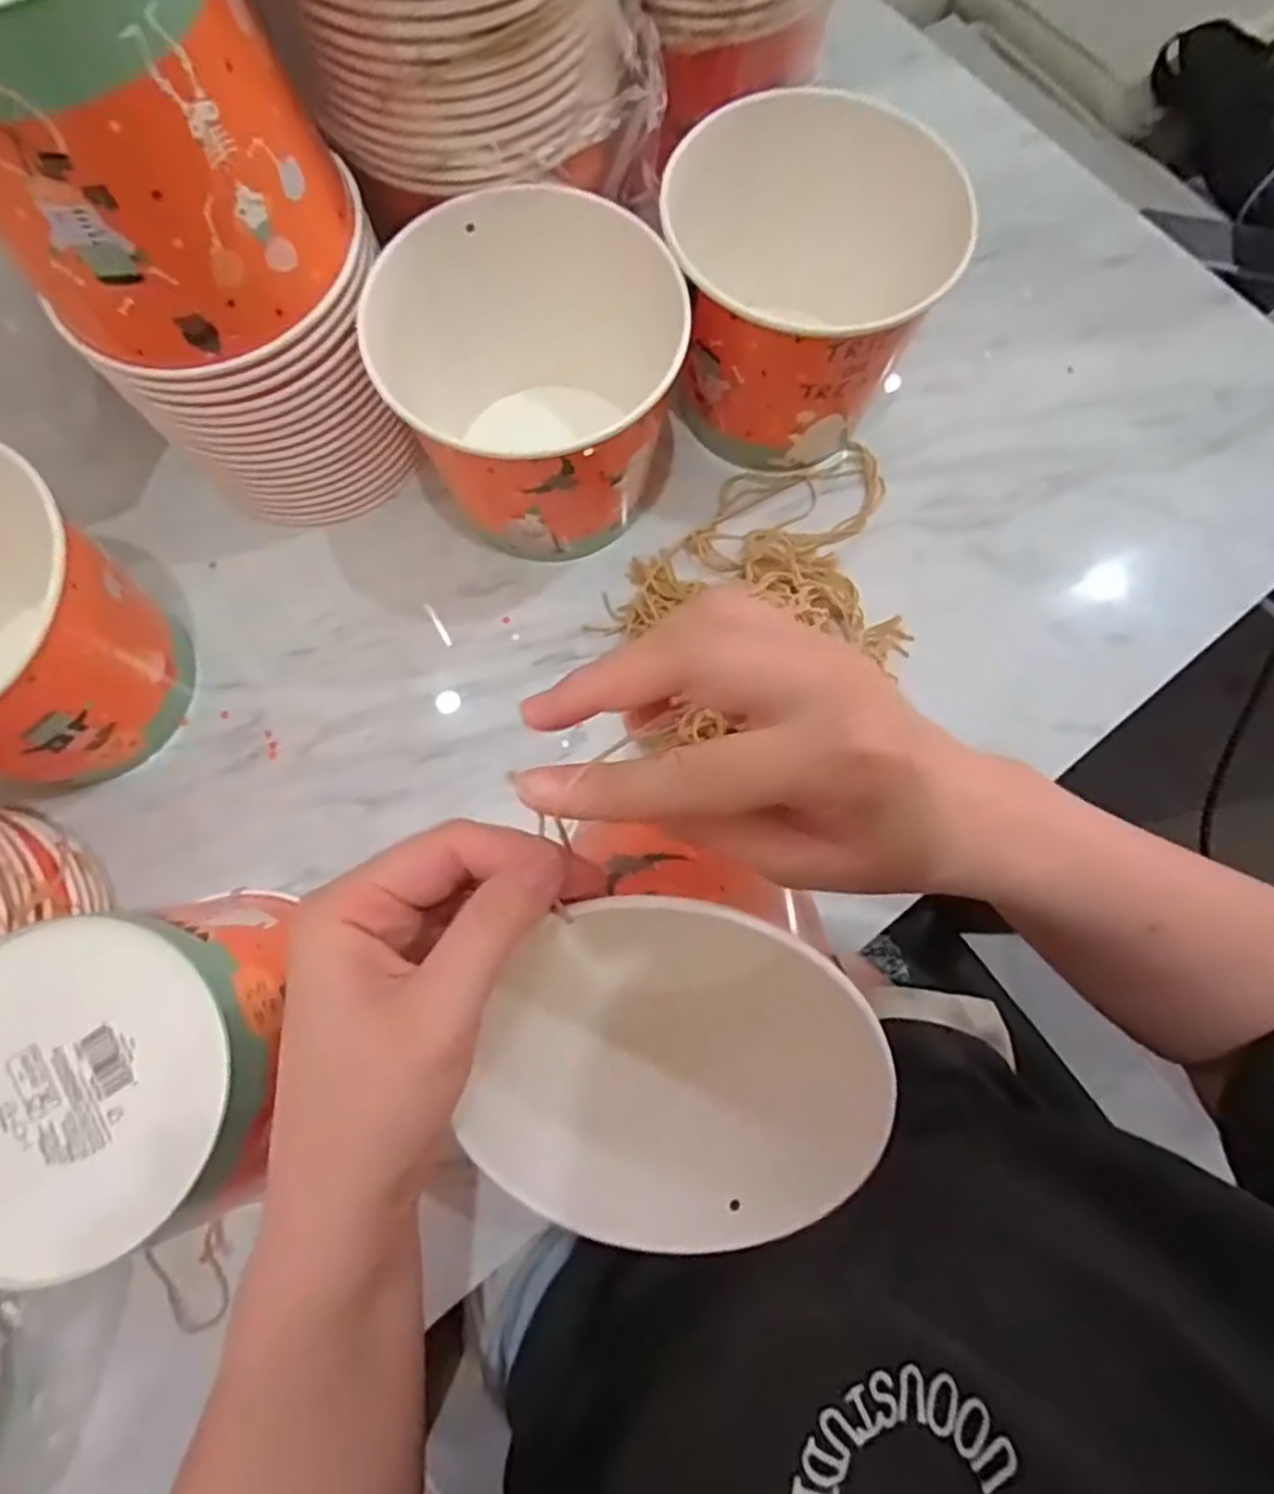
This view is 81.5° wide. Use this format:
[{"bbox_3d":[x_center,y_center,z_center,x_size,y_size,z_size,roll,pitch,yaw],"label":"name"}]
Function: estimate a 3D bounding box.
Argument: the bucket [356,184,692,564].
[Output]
[{"bbox_3d":[-0.061,-0.198,0.434,0.143,0.133,0.133,0,77,-1],"label":"bucket"}]

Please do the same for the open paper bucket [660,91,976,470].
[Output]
[{"bbox_3d":[0.097,-0.283,0.449,0.158,0.124,0.189,11,77,2],"label":"open paper bucket"}]

